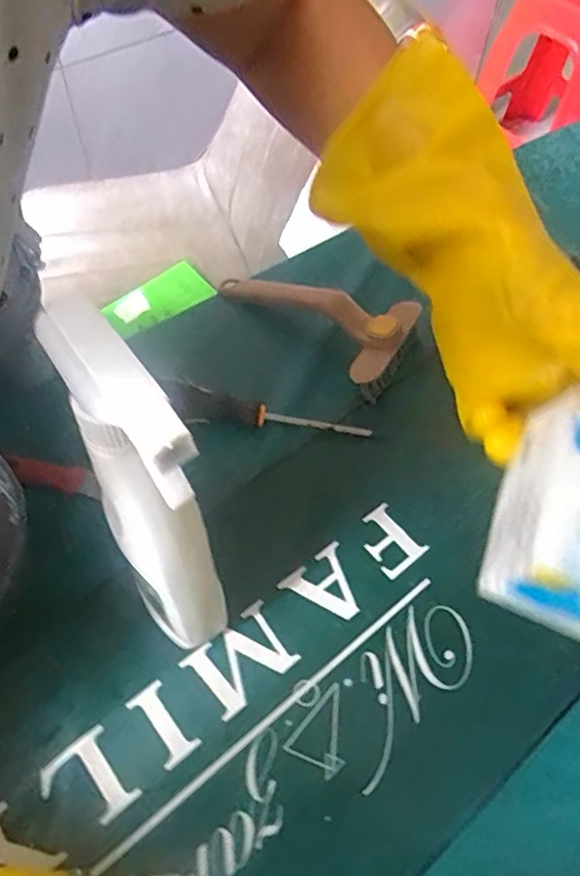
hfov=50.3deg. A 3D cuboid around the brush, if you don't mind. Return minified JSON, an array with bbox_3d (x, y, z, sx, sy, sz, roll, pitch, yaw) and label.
[{"bbox_3d":[0.026,-0.121,0.543,0.186,0.048,0.090,38,62,19],"label":"brush"}]

